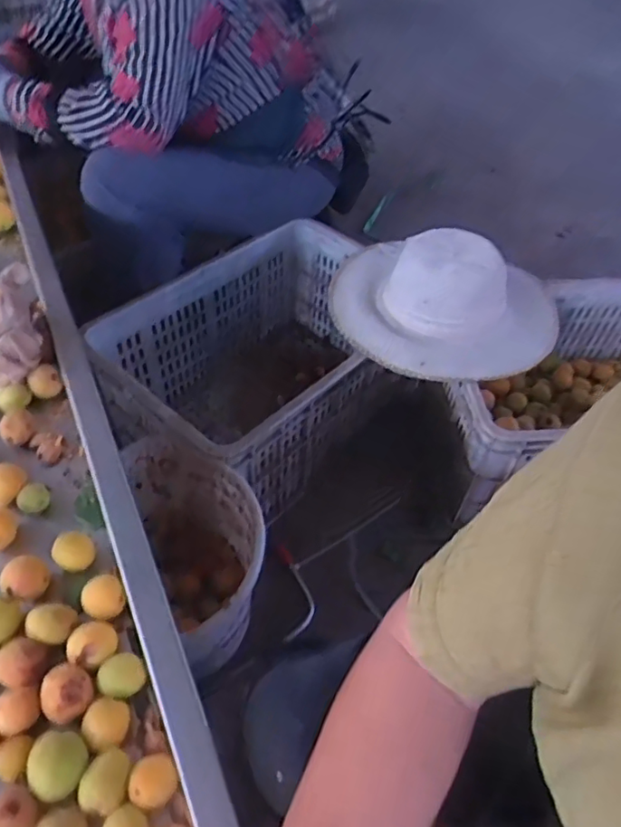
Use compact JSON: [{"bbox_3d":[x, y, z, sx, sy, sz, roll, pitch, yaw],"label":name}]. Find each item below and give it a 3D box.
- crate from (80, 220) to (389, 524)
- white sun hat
[{"bbox_3d":[-0.079,-0.073,1.068,0.530,0.289,0.381,-32,59,-26],"label":"crate"},{"bbox_3d":[0.227,-0.211,0.971,0.379,0.118,0.342,19,52,12],"label":"white sun hat"}]

